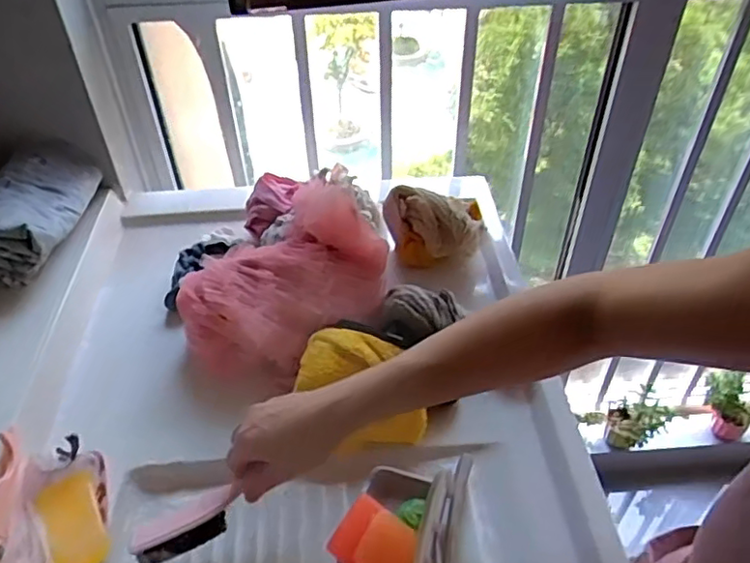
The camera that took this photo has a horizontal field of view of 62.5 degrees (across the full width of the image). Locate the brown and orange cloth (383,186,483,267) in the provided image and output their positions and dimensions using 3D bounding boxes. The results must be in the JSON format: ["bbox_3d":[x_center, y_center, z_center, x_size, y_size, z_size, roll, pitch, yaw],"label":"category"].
[{"bbox_3d":[0.077,-0.067,0.799,0.127,0.083,0.065,-1,44,1],"label":"brown and orange cloth"}]

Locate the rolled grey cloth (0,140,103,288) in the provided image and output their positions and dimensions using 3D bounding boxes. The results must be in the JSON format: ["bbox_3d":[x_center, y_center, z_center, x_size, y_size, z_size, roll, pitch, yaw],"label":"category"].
[{"bbox_3d":[-0.438,-0.095,0.784,0.116,0.071,0.211,-4,44,-2],"label":"rolled grey cloth"}]

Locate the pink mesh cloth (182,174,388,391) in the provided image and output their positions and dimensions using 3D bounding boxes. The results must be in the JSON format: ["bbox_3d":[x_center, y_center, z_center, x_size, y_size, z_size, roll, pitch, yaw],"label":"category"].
[{"bbox_3d":[-0.100,0.000,0.711,0.166,0.130,0.235,31,53,29],"label":"pink mesh cloth"}]

